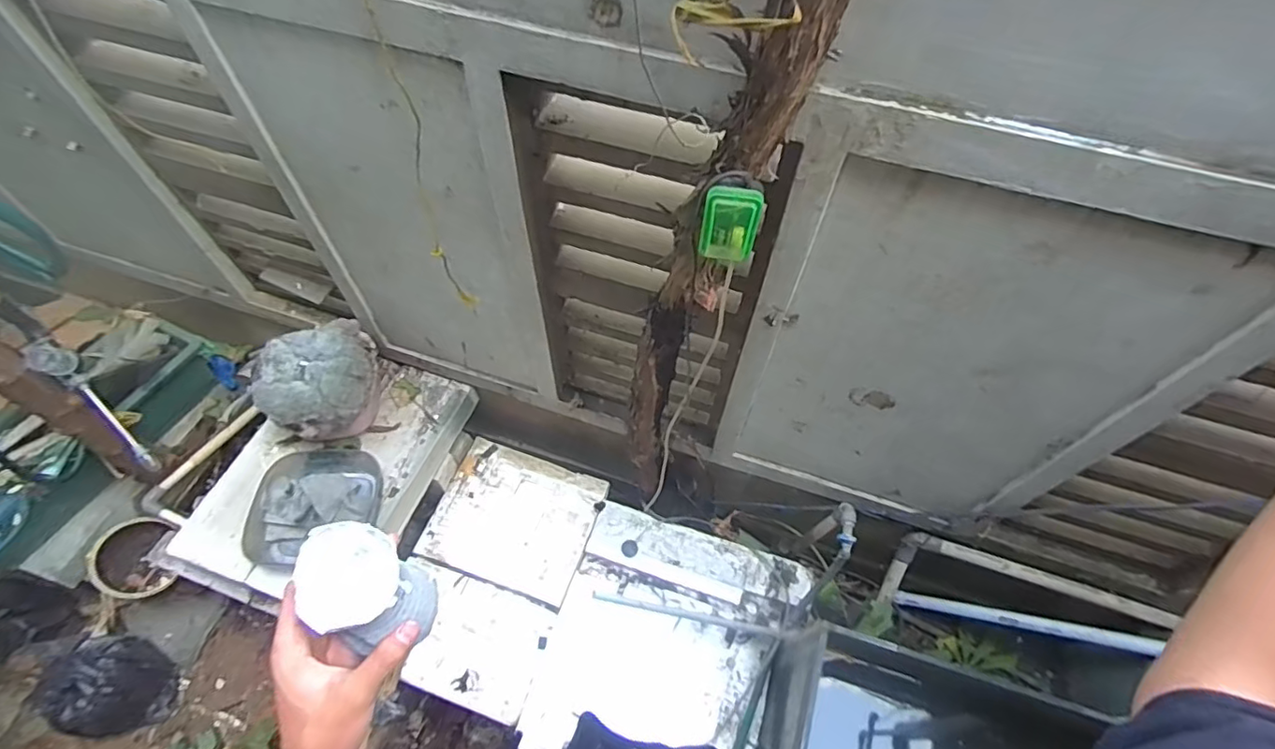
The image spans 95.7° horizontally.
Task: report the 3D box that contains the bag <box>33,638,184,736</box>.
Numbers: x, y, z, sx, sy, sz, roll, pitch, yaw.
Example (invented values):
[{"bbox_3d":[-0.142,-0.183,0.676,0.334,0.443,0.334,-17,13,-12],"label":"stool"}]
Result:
[{"bbox_3d":[-1.239,0.733,1.363,0.208,0.209,0.203,0,57,-1],"label":"bag"}]

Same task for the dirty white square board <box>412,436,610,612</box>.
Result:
[{"bbox_3d":[-0.296,0.348,1.413,0.369,0.031,0.318,17,59,9],"label":"dirty white square board"}]

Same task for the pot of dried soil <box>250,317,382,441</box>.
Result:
[{"bbox_3d":[-0.676,0.026,1.260,0.208,0.268,0.231,-22,60,-15],"label":"pot of dried soil"}]

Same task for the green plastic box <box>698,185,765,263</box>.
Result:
[{"bbox_3d":[0.101,-0.162,0.634,0.060,0.091,0.023,7,57,3],"label":"green plastic box"}]

